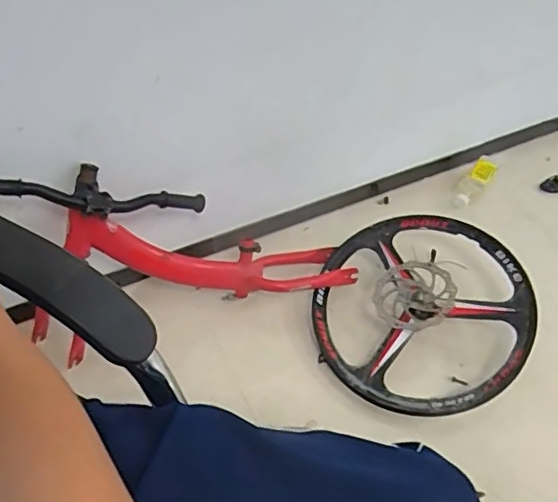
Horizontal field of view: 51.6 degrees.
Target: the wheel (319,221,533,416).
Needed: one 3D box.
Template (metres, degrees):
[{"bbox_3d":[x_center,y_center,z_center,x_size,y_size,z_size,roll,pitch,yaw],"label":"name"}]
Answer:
[{"bbox_3d":[0.282,0.119,1.145,0.416,0.116,0.416,-8,54,11],"label":"wheel"}]

